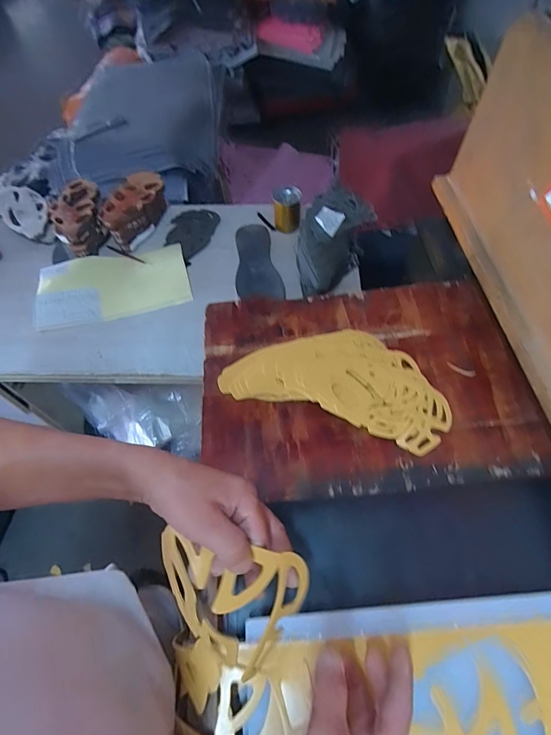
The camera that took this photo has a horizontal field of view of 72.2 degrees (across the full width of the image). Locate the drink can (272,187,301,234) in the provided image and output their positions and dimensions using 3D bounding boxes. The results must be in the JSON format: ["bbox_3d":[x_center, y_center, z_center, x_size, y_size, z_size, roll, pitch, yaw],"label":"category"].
[{"bbox_3d":[0.031,-0.409,0.980,0.071,0.088,0.056,-4,59,2],"label":"drink can"}]

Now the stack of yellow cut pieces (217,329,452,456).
[{"bbox_3d":[0.099,0.013,0.606,0.359,0.039,0.185,15,61,13],"label":"stack of yellow cut pieces"}]

